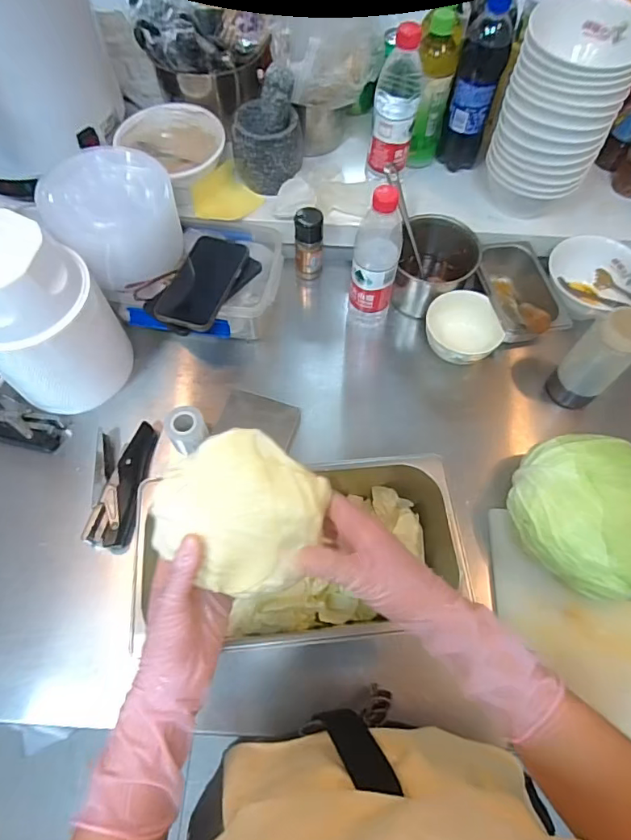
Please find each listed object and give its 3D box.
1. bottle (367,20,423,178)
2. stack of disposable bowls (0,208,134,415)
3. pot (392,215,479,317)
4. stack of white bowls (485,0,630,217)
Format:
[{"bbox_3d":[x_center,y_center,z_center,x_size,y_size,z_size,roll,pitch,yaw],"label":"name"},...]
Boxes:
[{"bbox_3d":[0.117,-0.454,0.738,0.064,0.188,0.071,9,64,4],"label":"bottle"},{"bbox_3d":[-0.349,-0.122,0.642,0.128,0.234,0.145,25,66,11],"label":"stack of disposable bowls"},{"bbox_3d":[0.186,-0.239,0.793,0.111,0.106,0.112,0,63,-1],"label":"pot"},{"bbox_3d":[0.340,-0.429,0.729,0.146,0.240,0.137,18,65,8],"label":"stack of white bowls"}]

